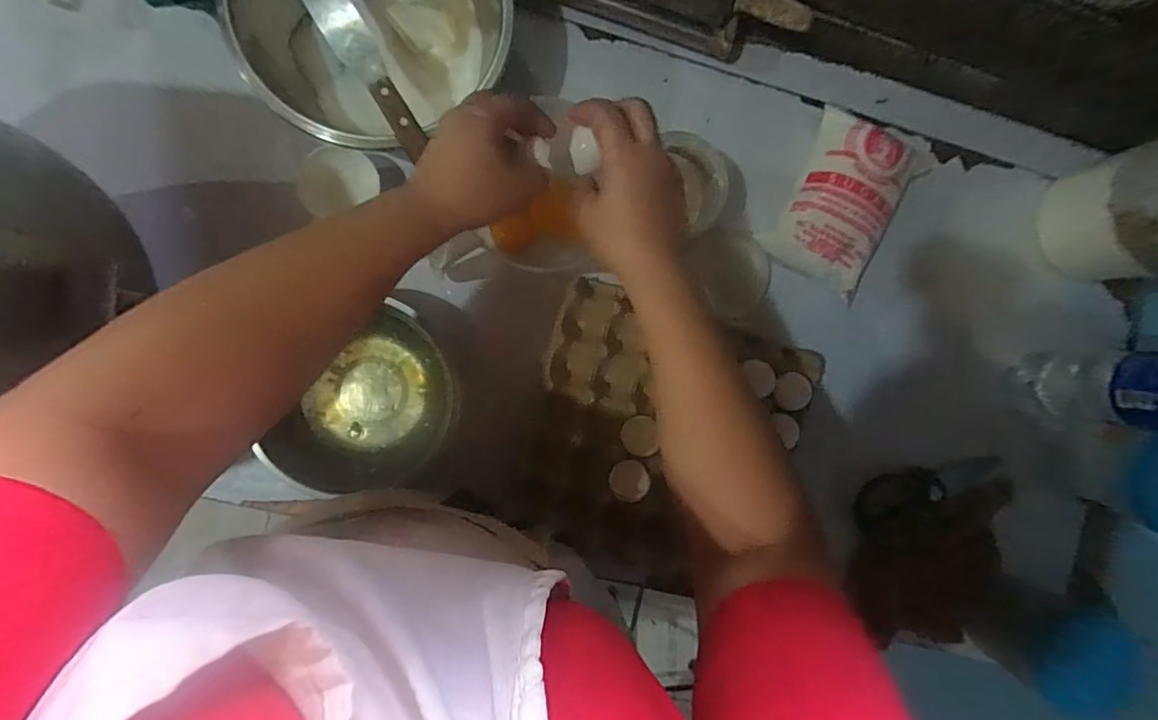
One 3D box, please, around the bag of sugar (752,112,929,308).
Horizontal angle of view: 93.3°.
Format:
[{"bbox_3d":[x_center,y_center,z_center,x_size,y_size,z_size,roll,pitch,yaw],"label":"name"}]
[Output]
[{"bbox_3d":[0.297,-0.173,0.607,0.126,0.070,0.169,28,88,-7],"label":"bag of sugar"}]

